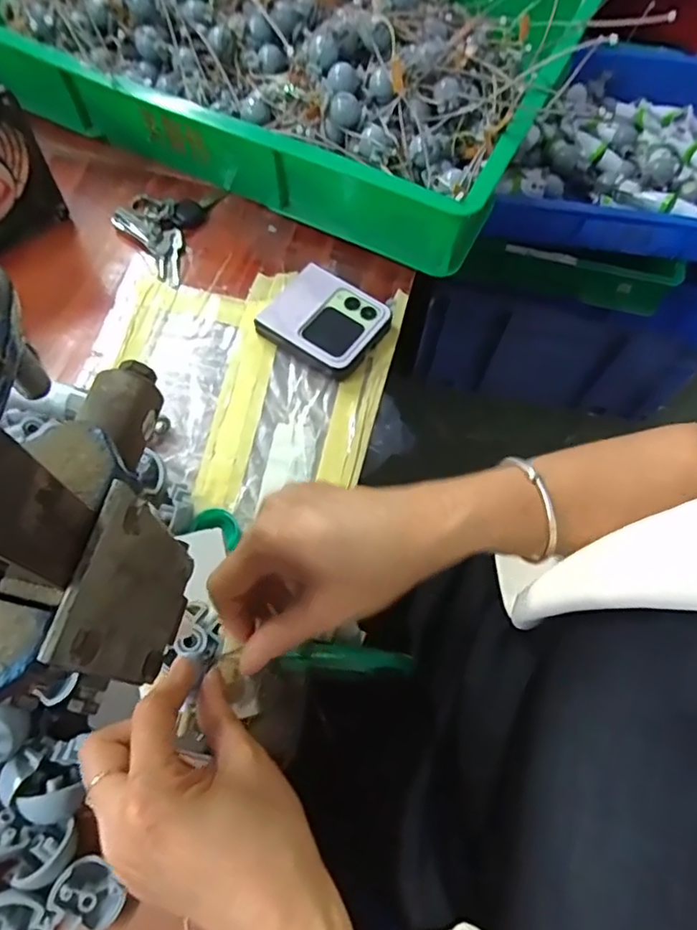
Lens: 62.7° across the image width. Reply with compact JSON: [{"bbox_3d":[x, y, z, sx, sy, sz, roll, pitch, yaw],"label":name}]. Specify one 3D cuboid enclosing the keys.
[{"bbox_3d":[-0.169,-0.213,0.508,0.078,0.015,0.112,12,65,6],"label":"keys"}]

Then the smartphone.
[{"bbox_3d":[-0.019,-0.116,0.462,0.086,0.021,0.078,35,70,15],"label":"smartphone"}]

